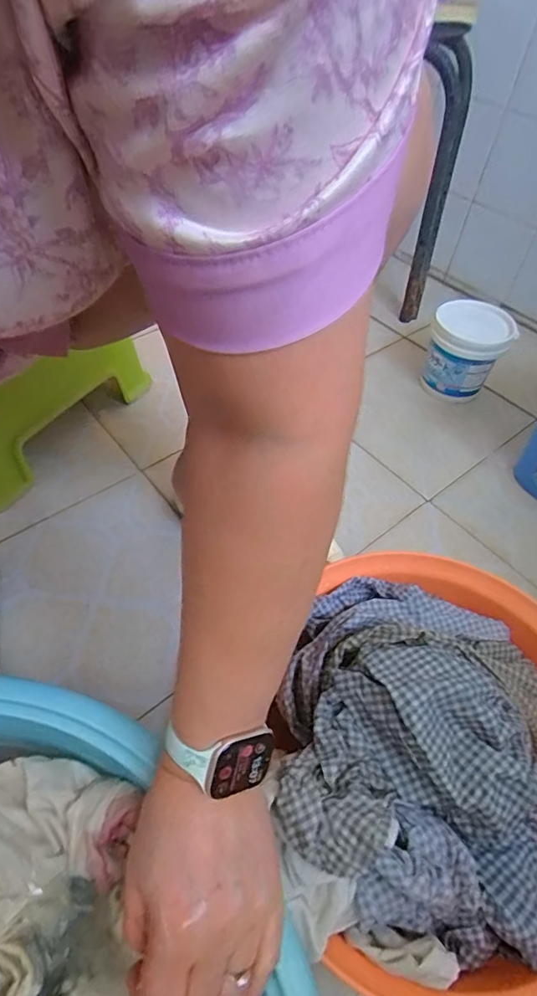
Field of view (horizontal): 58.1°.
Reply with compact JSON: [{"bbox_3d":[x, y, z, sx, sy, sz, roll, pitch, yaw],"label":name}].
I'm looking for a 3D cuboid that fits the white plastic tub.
[{"bbox_3d":[0.328,-0.242,0.821,0.123,0.140,0.117,2,52,-2],"label":"white plastic tub"}]

